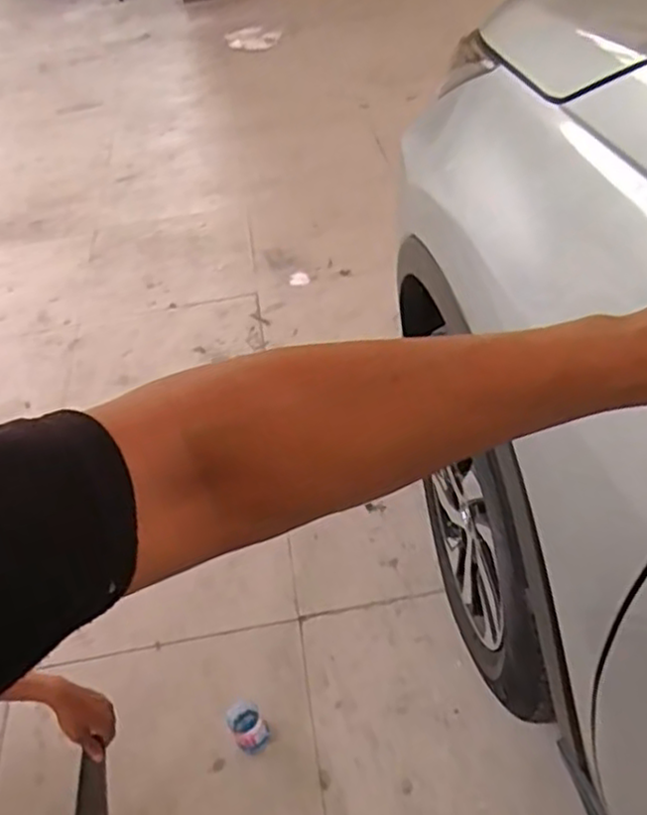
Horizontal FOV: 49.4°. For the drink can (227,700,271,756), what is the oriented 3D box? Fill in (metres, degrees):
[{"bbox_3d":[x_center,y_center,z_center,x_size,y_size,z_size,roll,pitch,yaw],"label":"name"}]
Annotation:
[{"bbox_3d":[-0.134,0.568,1.253,0.058,0.048,0.078,-27,47,-17],"label":"drink can"}]

